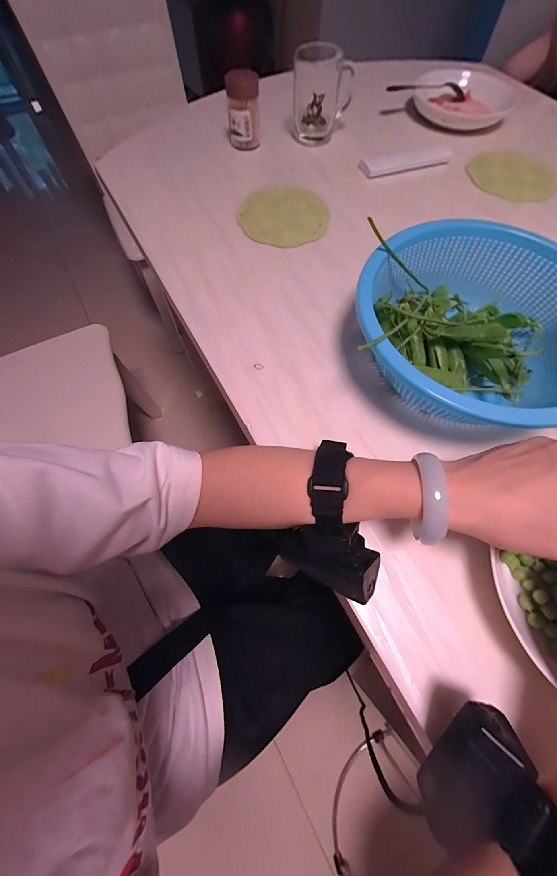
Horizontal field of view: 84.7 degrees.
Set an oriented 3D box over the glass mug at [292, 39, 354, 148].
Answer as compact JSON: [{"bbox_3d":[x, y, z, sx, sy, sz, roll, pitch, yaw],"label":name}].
[{"bbox_3d":[0.073,-0.560,0.506,0.085,0.115,0.088,11,66,4],"label":"glass mug"}]

